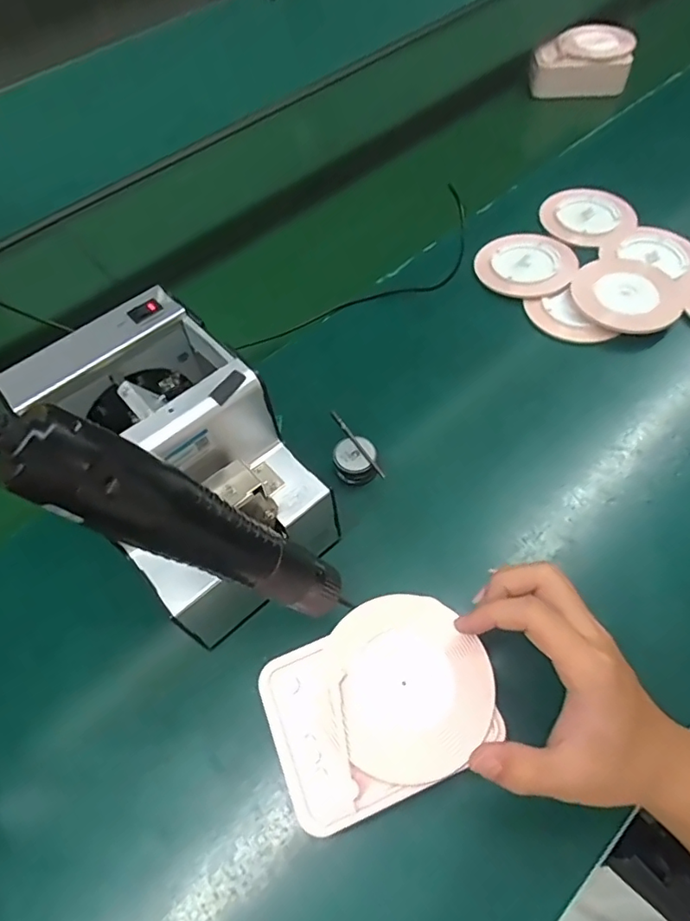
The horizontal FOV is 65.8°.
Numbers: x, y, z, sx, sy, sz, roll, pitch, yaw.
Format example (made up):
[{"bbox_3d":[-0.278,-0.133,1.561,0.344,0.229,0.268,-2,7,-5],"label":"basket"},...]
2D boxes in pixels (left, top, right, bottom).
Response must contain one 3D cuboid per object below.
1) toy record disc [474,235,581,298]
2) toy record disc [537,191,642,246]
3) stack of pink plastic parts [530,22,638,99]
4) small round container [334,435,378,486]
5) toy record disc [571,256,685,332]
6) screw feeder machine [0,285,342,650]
[{"bbox_3d":[0.194,-0.207,0.561,0.098,0.008,0.095,-1,60,2],"label":"toy record disc"},{"bbox_3d":[0.276,-0.276,0.604,0.093,0.008,0.100,-1,60,2],"label":"toy record disc"},{"bbox_3d":[0.337,-0.580,0.773,0.130,0.055,0.096,0,60,3],"label":"stack of pink plastic parts"},{"bbox_3d":[0.009,0.002,0.451,0.033,0.032,0.035,-1,60,2],"label":"small round container"},{"bbox_3d":[0.277,-0.163,0.528,0.100,0.012,0.098,-1,60,2],"label":"toy record disc"},{"bbox_3d":[-0.114,0.001,0.376,0.125,0.143,0.178,-36,66,-17],"label":"screw feeder machine"}]

